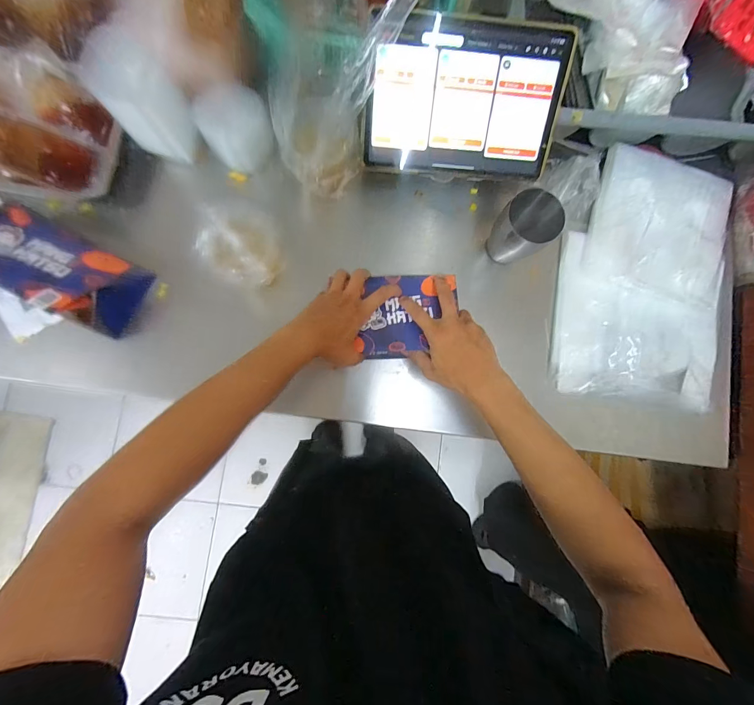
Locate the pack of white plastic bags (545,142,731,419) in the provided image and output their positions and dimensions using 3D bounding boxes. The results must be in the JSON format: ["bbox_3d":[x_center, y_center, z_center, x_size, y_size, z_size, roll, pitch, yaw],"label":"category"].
[{"bbox_3d":[0.426,-0.121,0.543,0.264,0.030,0.400,9,84,-3],"label":"pack of white plastic bags"}]

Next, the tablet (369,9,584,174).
[{"bbox_3d":[0.115,-0.331,0.456,0.250,0.018,0.167,2,118,-4],"label":"tablet"}]

